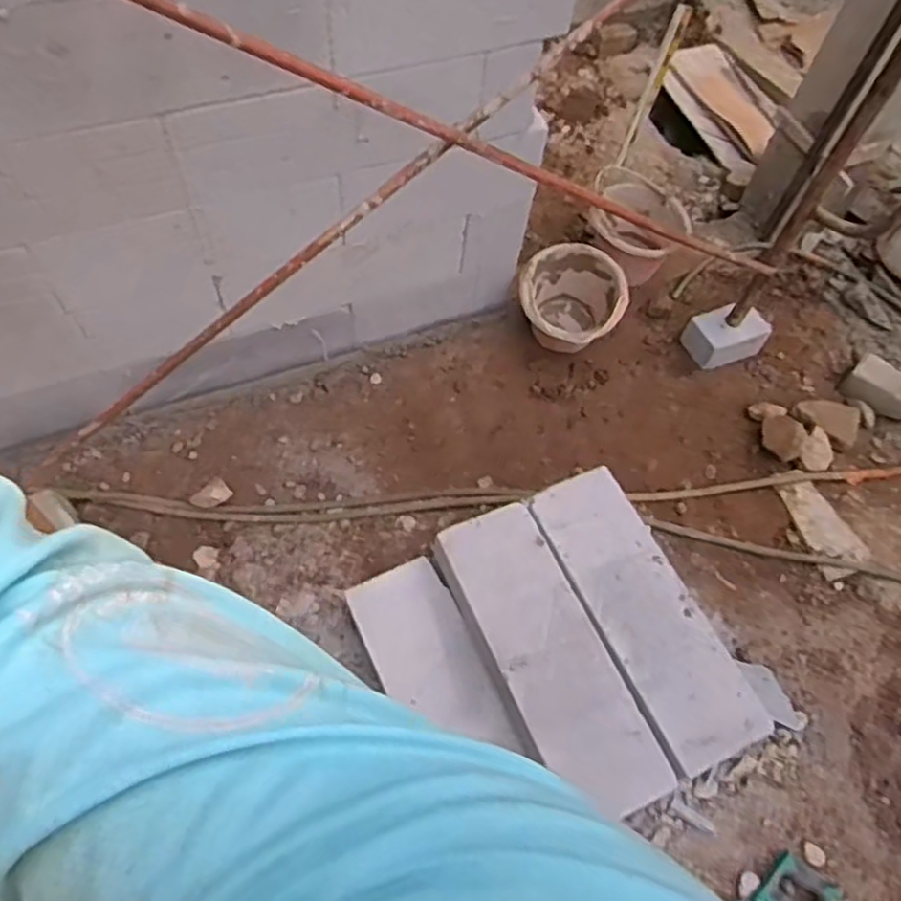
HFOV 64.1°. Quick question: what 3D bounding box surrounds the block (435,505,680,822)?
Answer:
[{"bbox_3d":[0.181,0.384,1.352,0.193,0.102,0.577,-22,65,-15],"label":"block"}]

